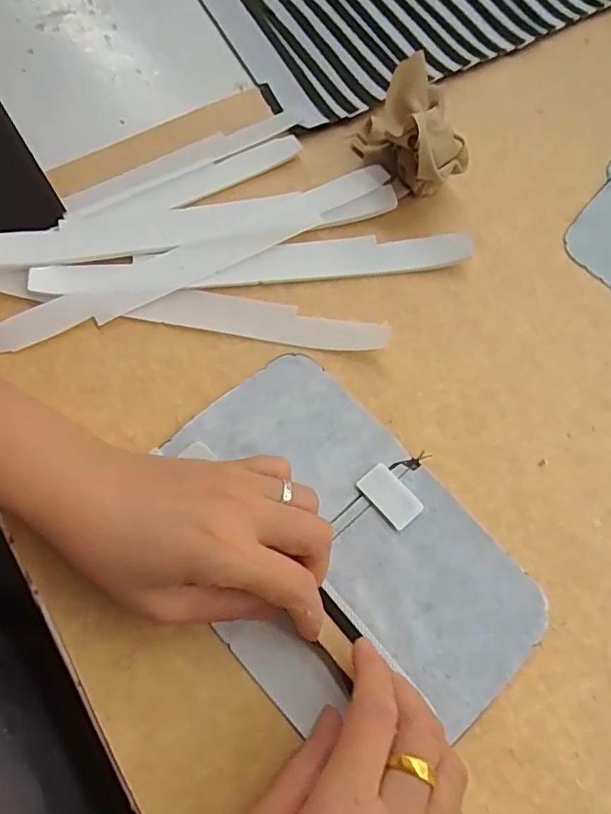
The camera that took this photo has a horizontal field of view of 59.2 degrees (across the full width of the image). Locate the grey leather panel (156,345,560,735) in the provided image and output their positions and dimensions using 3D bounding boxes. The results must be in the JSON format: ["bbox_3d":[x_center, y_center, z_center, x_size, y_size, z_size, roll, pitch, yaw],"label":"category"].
[{"bbox_3d":[0.013,0.071,0.270,0.128,0.004,0.192,-39,75,-15],"label":"grey leather panel"}]

